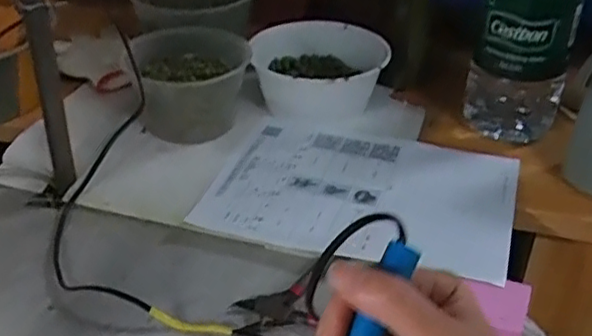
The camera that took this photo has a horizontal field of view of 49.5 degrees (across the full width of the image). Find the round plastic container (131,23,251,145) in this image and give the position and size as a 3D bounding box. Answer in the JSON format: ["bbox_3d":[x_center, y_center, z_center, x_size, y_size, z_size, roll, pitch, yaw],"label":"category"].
[{"bbox_3d":[-0.131,-0.101,0.767,0.131,0.094,0.131,0,35,0],"label":"round plastic container"}]

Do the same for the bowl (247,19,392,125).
[{"bbox_3d":[0.027,-0.130,0.832,0.166,0.069,0.176,0,35,0],"label":"bowl"}]

